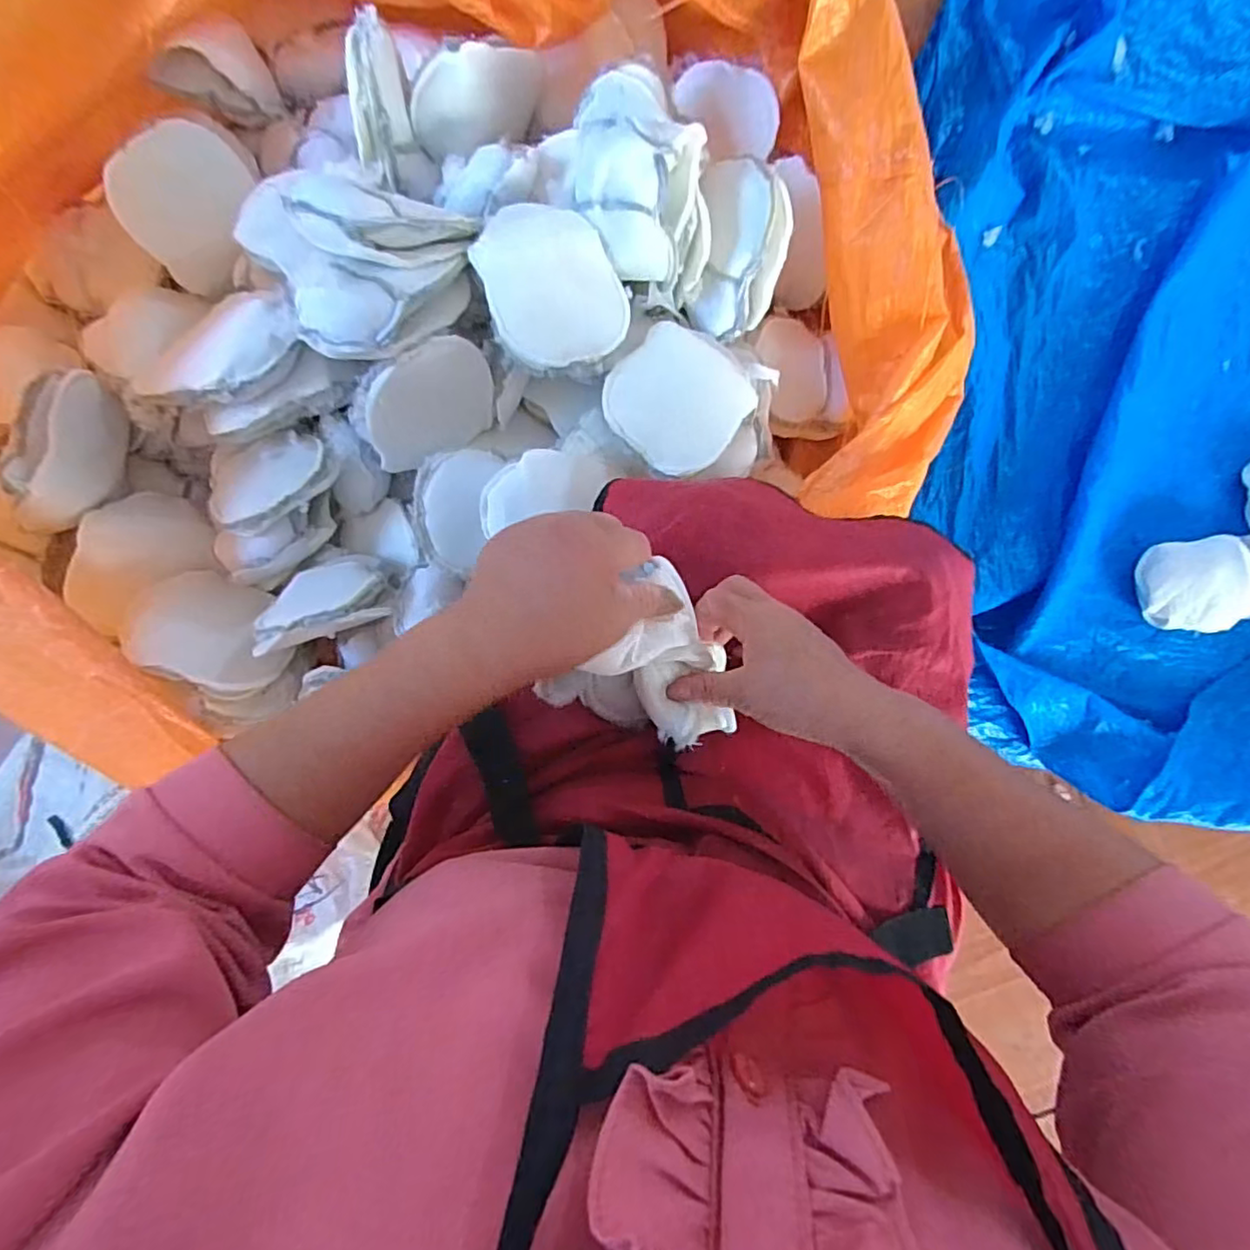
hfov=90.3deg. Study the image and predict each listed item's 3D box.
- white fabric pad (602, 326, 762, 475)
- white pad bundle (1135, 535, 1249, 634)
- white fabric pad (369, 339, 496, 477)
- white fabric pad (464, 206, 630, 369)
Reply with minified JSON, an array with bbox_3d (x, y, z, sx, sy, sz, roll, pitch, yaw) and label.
[{"bbox_3d":[0.060,-0.247,0.681,0.141,0.034,0.148,40,88,3],"label":"white fabric pad"},{"bbox_3d":[0.774,-0.054,0.820,0.162,0.056,0.118,-5,86,0],"label":"white pad bundle"},{"bbox_3d":[-0.206,-0.233,0.663,0.139,0.129,0.013,-35,65,-17],"label":"white fabric pad"},{"bbox_3d":[-0.076,-0.353,0.640,0.138,0.019,0.163,-23,104,-16],"label":"white fabric pad"}]

